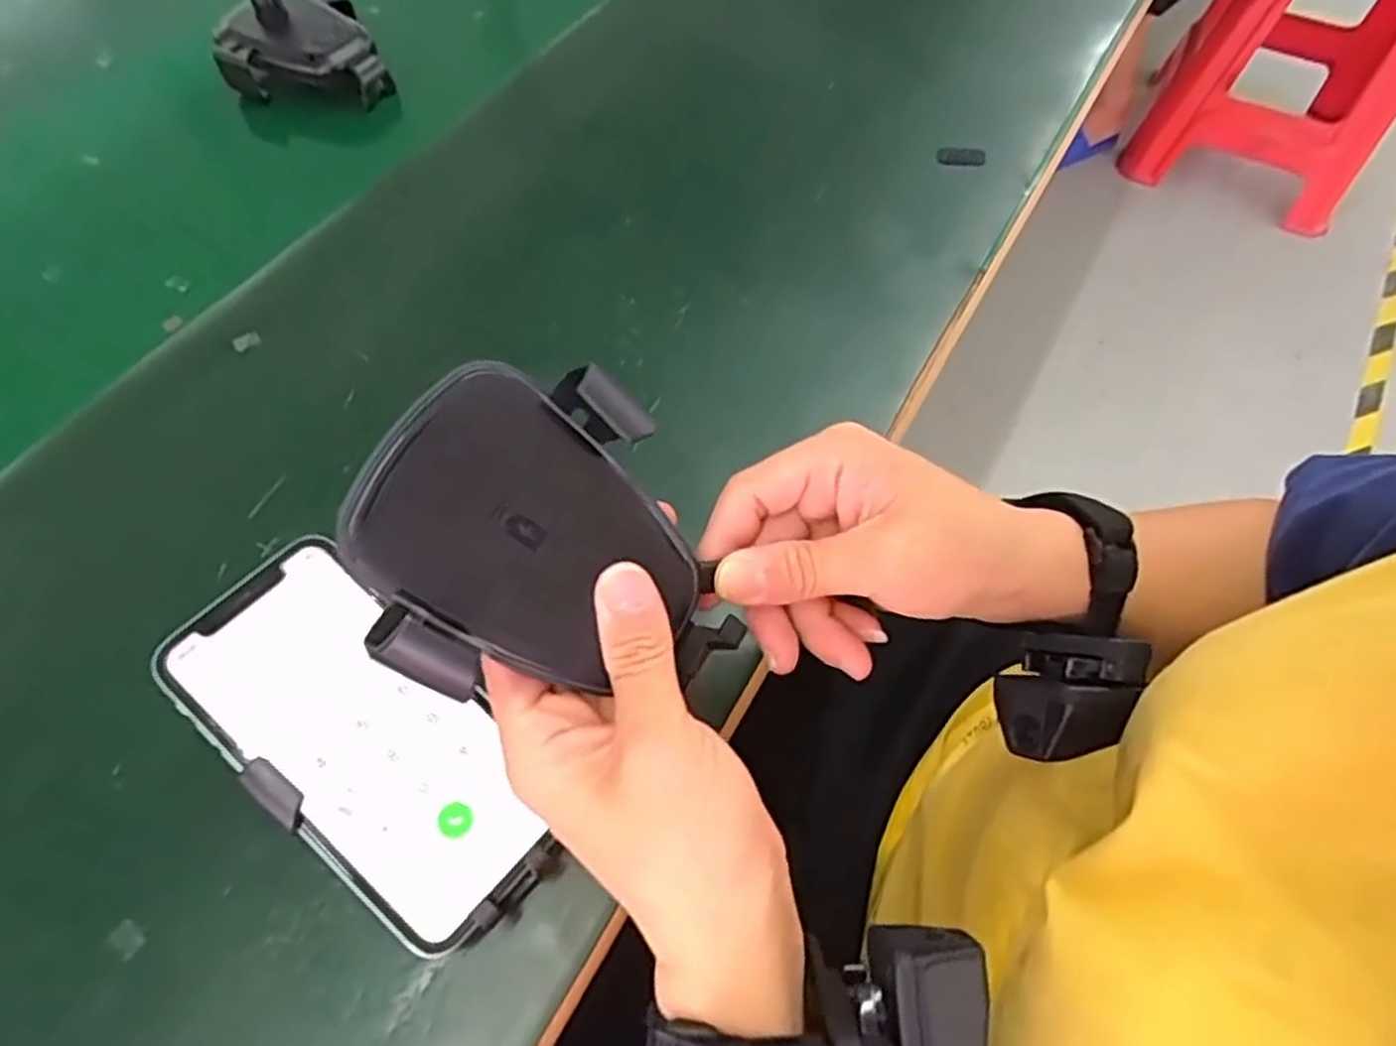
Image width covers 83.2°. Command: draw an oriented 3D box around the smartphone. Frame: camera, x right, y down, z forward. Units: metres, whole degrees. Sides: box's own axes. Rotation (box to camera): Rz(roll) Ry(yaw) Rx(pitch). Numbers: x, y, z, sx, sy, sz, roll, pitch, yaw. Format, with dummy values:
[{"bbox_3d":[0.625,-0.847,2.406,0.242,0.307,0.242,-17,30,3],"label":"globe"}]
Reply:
[{"bbox_3d":[-0.122,0.077,0.284,0.069,0.006,0.144,-41,84,-18],"label":"smartphone"}]

